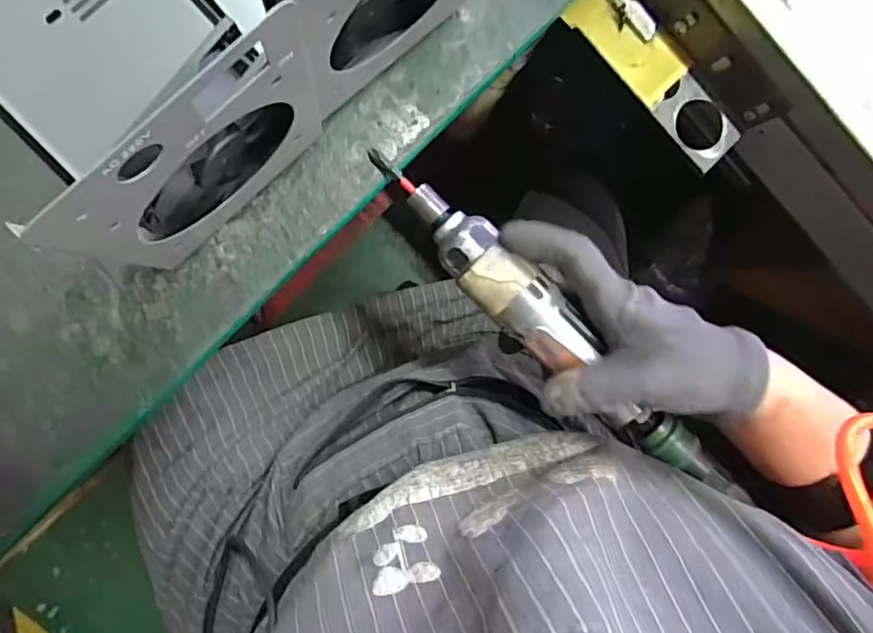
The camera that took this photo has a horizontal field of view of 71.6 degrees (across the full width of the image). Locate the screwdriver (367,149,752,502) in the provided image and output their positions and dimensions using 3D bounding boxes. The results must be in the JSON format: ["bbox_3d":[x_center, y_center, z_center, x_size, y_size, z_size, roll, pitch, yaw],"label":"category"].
[{"bbox_3d":[0.064,0.006,0.341,0.274,0.030,0.037,43,86,0],"label":"screwdriver"}]

